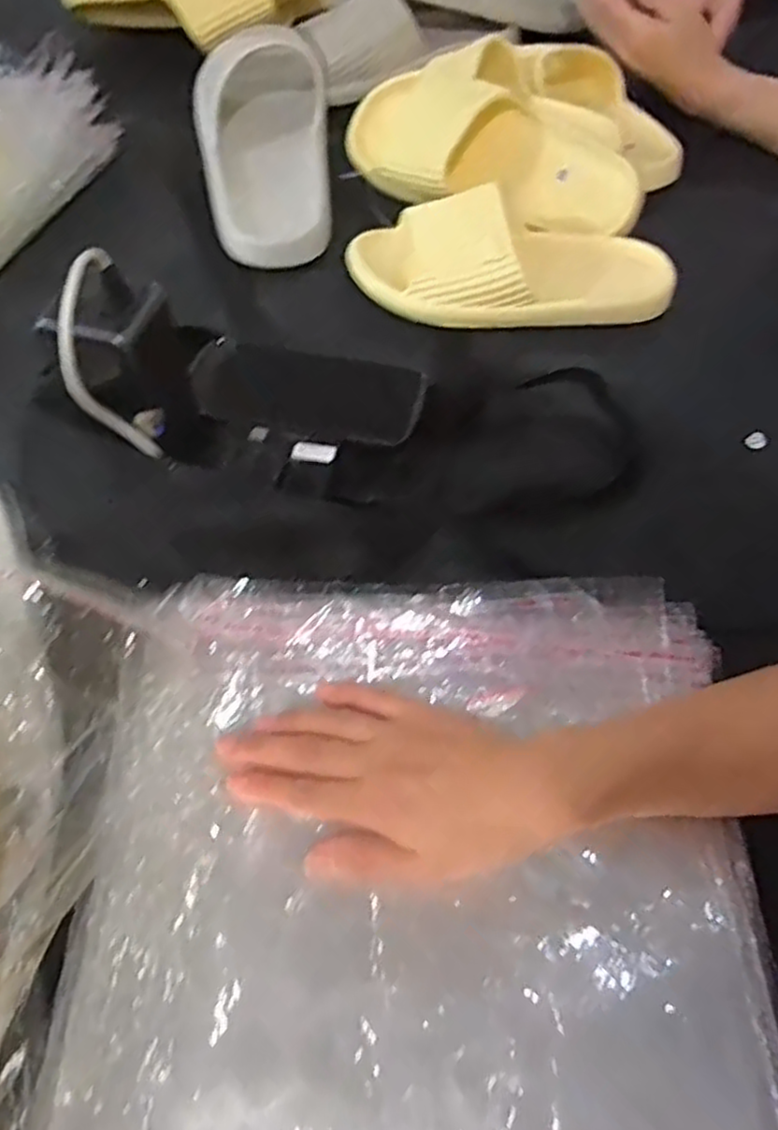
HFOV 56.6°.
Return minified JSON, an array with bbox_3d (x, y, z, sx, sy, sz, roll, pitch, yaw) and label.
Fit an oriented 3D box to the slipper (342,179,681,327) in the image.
[{"bbox_3d":[0.097,-0.236,0.553,0.250,0.065,0.105,-1,61,-2],"label":"slipper"}]

